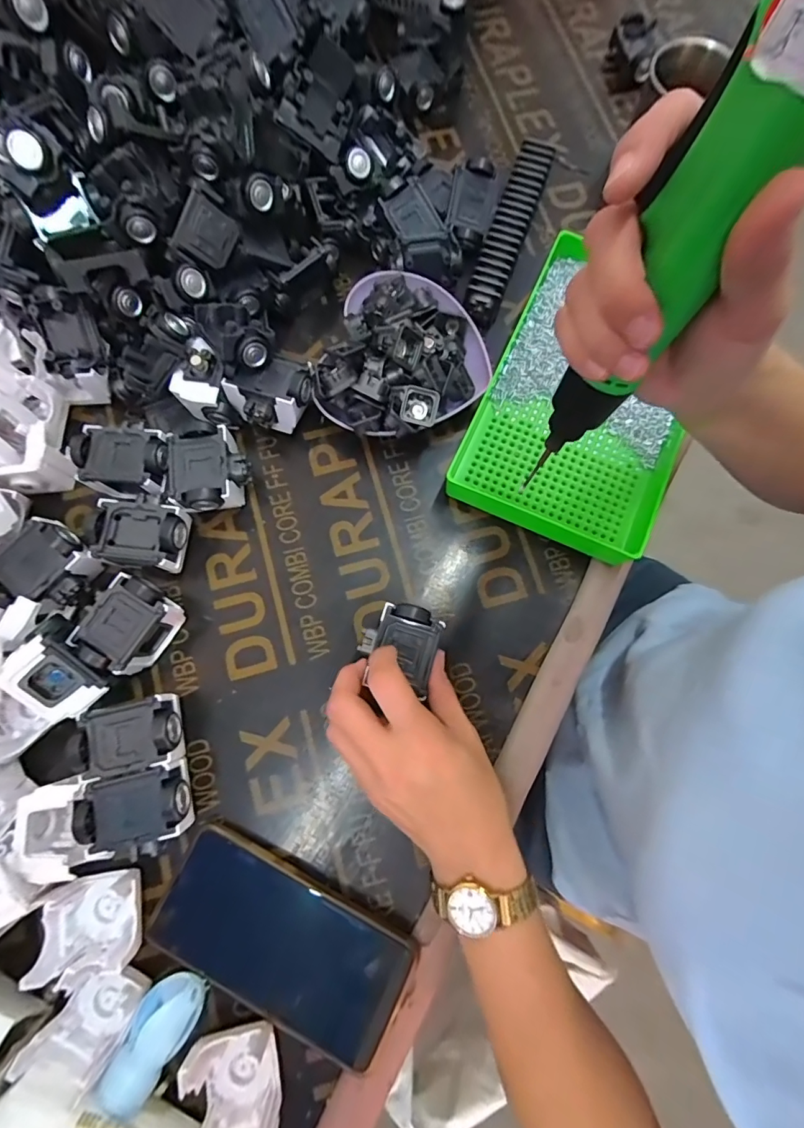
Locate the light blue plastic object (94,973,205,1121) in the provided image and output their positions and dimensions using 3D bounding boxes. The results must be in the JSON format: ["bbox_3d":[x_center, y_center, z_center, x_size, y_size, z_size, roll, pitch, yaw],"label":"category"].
[{"bbox_3d":[-0.148,0.283,0.276,0.034,0.022,0.067,34,79,6],"label":"light blue plastic object"}]

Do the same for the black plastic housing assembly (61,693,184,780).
[{"bbox_3d":[-0.178,0.115,0.309,0.068,0.043,0.043,-14,78,-4],"label":"black plastic housing assembly"}]

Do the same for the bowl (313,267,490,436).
[{"bbox_3d":[0.006,-0.162,0.363,0.120,0.054,0.142,15,78,2],"label":"bowl"}]

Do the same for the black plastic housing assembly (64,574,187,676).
[{"bbox_3d":[-0.189,0.041,0.324,0.047,0.047,0.060,32,79,6],"label":"black plastic housing assembly"}]

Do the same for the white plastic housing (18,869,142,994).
[{"bbox_3d":[-0.190,0.222,0.282,0.053,0.033,0.049,-12,78,-4],"label":"white plastic housing"}]

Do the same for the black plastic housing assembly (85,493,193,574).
[{"bbox_3d":[-0.186,-0.020,0.340,0.064,0.043,0.049,9,78,1],"label":"black plastic housing assembly"}]

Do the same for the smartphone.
[{"bbox_3d":[-0.078,0.242,0.296,0.160,0.015,0.078,26,78,5],"label":"smartphone"}]

